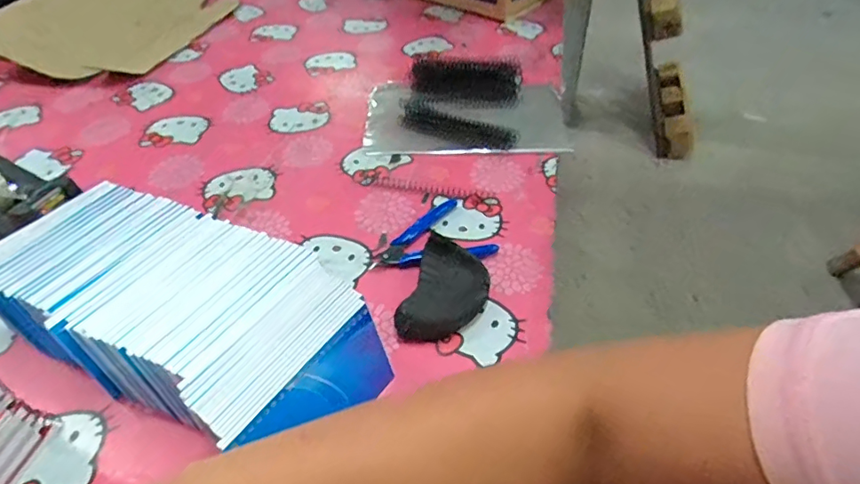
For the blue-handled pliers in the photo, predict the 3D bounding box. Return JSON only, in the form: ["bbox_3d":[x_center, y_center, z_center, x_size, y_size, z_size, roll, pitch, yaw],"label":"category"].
[{"bbox_3d":[-0.006,-0.005,0.530,0.119,0.022,0.090,-20,47,-21],"label":"blue-handled pliers"}]

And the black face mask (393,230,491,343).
[{"bbox_3d":[0.014,0.044,0.469,0.066,0.036,0.096,16,45,16],"label":"black face mask"}]

